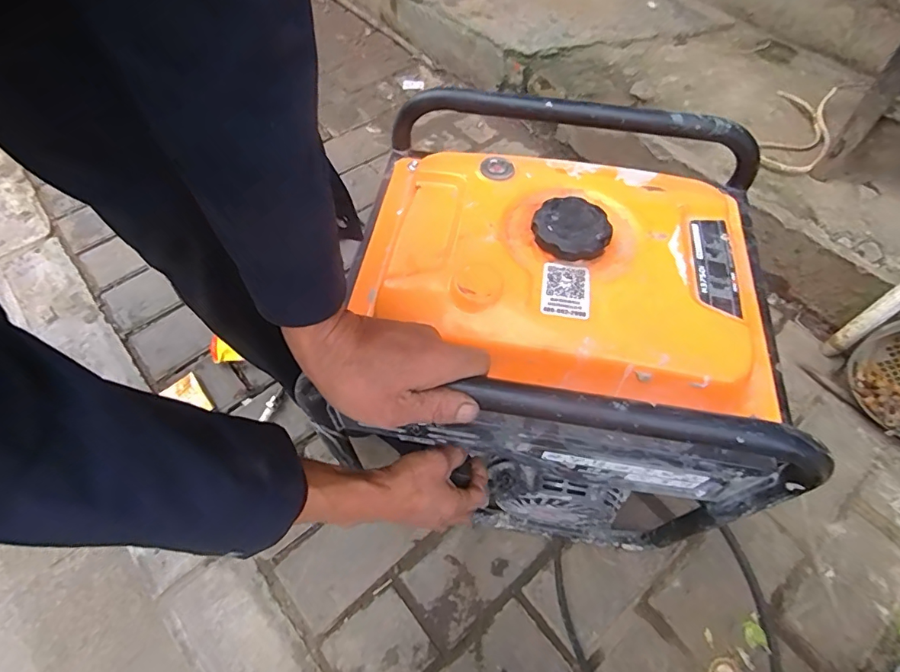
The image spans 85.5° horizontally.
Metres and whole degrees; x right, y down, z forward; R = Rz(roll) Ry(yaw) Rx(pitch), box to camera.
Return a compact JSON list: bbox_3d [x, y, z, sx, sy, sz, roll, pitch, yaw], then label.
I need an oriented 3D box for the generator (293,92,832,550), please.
[{"bbox_3d":[0.109,0.016,0.611,0.398,0.425,0.363,9,58,5],"label":"generator"}]

